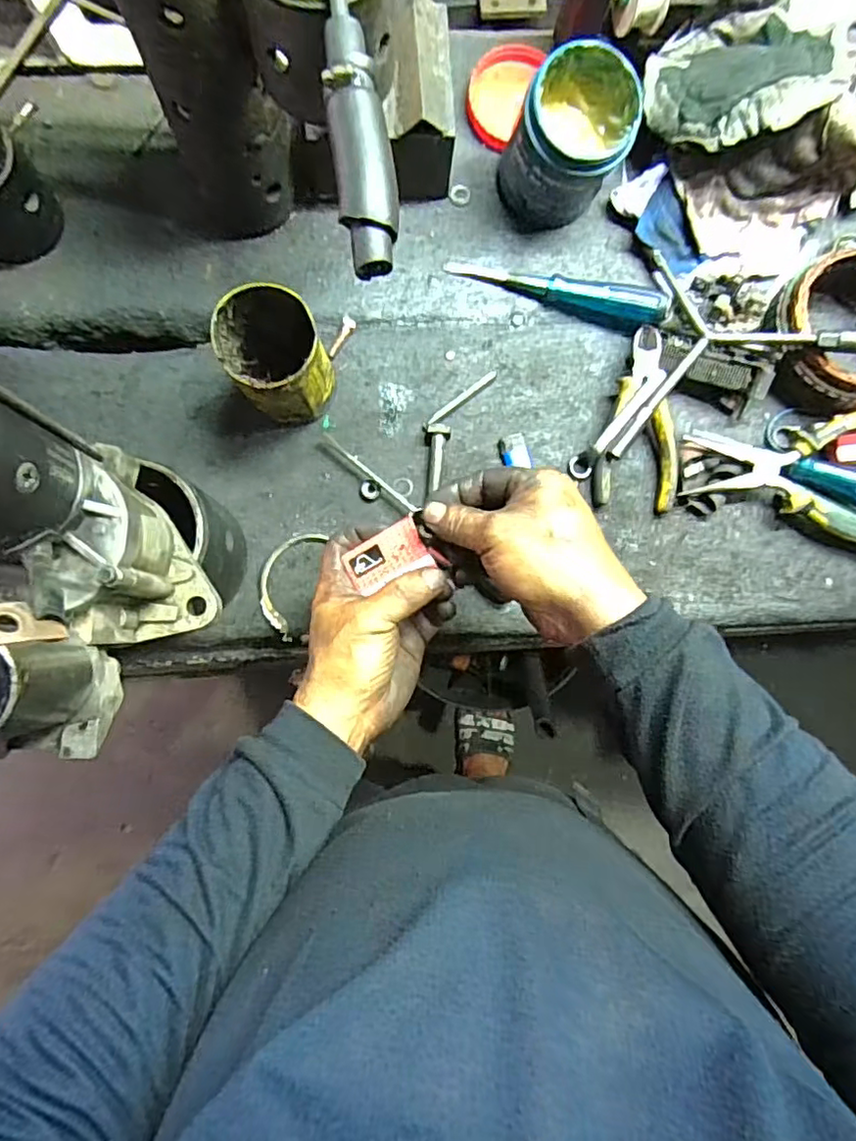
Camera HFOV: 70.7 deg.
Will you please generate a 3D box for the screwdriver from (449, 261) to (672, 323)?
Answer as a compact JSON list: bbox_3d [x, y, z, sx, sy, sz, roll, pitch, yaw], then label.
[{"bbox_3d":[0.114,-0.252,0.538,0.195,0.037,0.024,15,83,-1],"label":"screwdriver"}]

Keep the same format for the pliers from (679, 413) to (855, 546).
[{"bbox_3d":[0.315,-0.082,0.524,0.175,0.028,0.119,3,102,10],"label":"pliers"}]

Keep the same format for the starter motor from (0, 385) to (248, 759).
[{"bbox_3d":[-0.190,-0.001,0.325,0.122,0.263,0.174,-22,85,-6],"label":"starter motor"}]

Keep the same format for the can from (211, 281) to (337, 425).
[{"bbox_3d":[-0.118,-0.163,0.486,0.076,0.118,0.070,0,83,-3],"label":"can"}]

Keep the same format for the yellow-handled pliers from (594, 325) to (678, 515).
[{"bbox_3d":[0.183,-0.132,0.528,0.070,0.015,0.157,0,96,-3],"label":"yellow-handled pliers"}]

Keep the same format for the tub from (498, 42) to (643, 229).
[{"bbox_3d":[0.116,-0.355,0.507,0.092,0.115,0.087,0,83,-3],"label":"tub"}]

